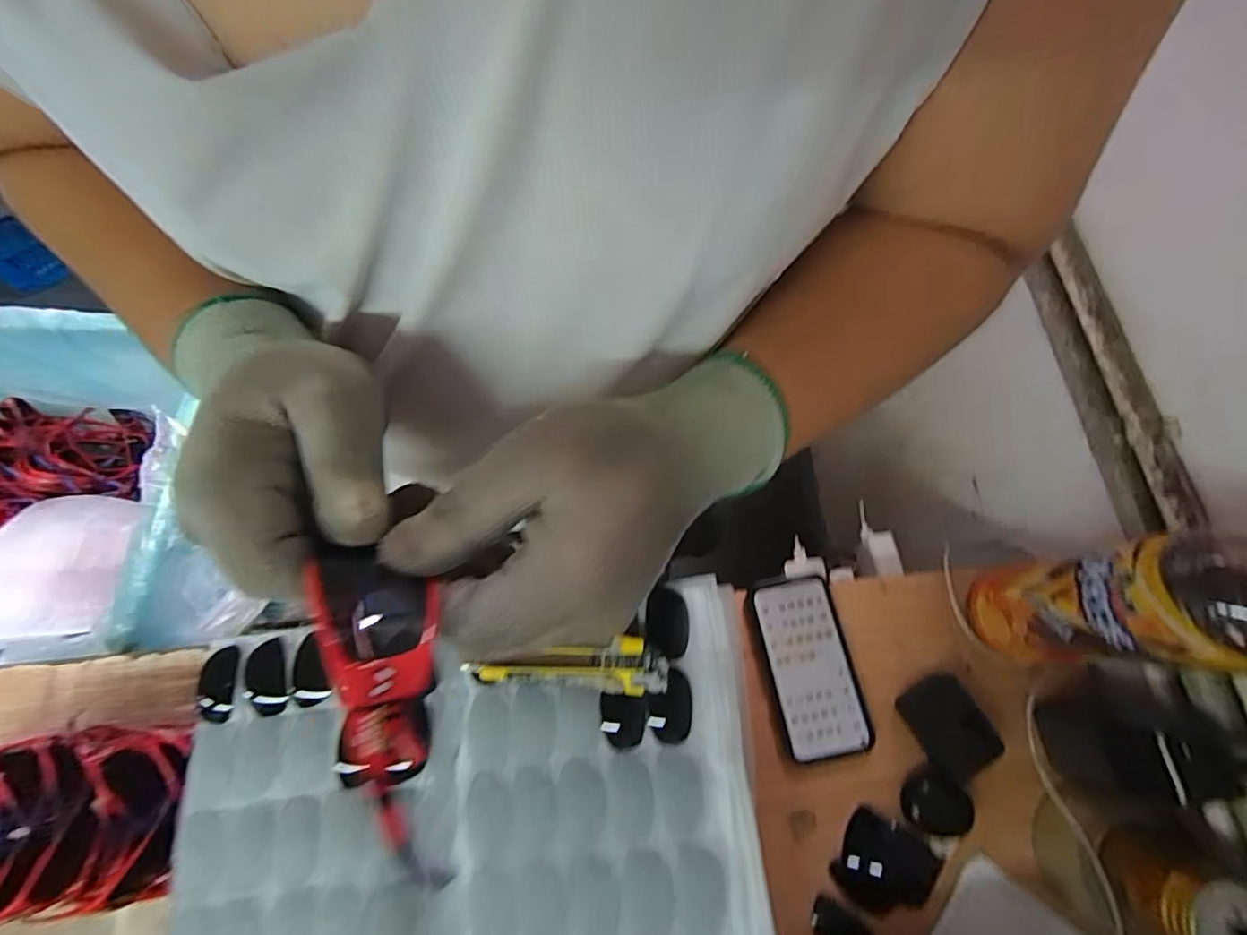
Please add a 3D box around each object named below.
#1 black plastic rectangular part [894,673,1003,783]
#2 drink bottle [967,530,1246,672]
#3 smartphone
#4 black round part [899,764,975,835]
[{"bbox_3d":[0.295,0.235,0.494,0.056,0.026,0.078,-31,73,-8],"label":"black plastic rectangular part"},{"bbox_3d":[0.364,0.100,0.392,0.074,0.269,0.085,-1,71,2],"label":"drink bottle"},{"bbox_3d":[0.175,0.188,0.515,0.079,0.011,0.158,-12,71,-2],"label":"smartphone"},{"bbox_3d":[0.272,0.290,0.472,0.052,0.016,0.049,-1,71,2],"label":"black round part"}]

